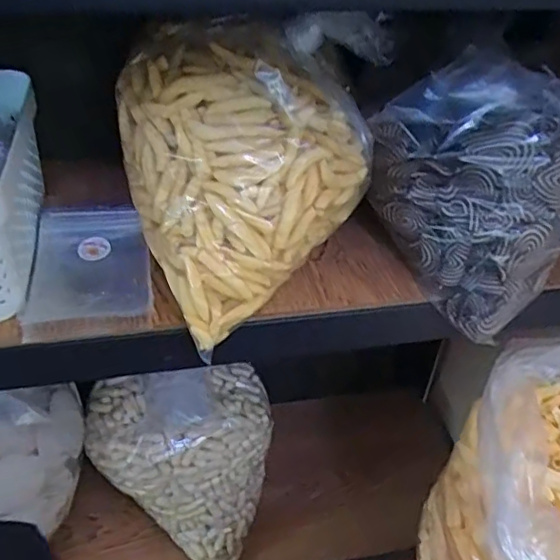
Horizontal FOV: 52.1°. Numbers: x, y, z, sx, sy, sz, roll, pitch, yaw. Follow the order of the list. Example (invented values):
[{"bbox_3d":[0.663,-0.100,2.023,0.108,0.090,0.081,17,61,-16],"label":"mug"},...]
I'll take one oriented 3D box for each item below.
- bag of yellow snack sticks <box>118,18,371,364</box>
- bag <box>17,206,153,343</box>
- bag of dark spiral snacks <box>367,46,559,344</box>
[{"bbox_3d":[-0.017,-0.095,0.493,0.206,0.162,0.168,-20,45,-24],"label":"bag of yellow snack sticks"},{"bbox_3d":[-0.172,-0.012,0.519,0.103,0.023,0.165,-7,41,-11],"label":"bag"},{"bbox_3d":[0.183,-0.084,0.520,0.153,0.182,0.158,-25,48,-29],"label":"bag of dark spiral snacks"}]

